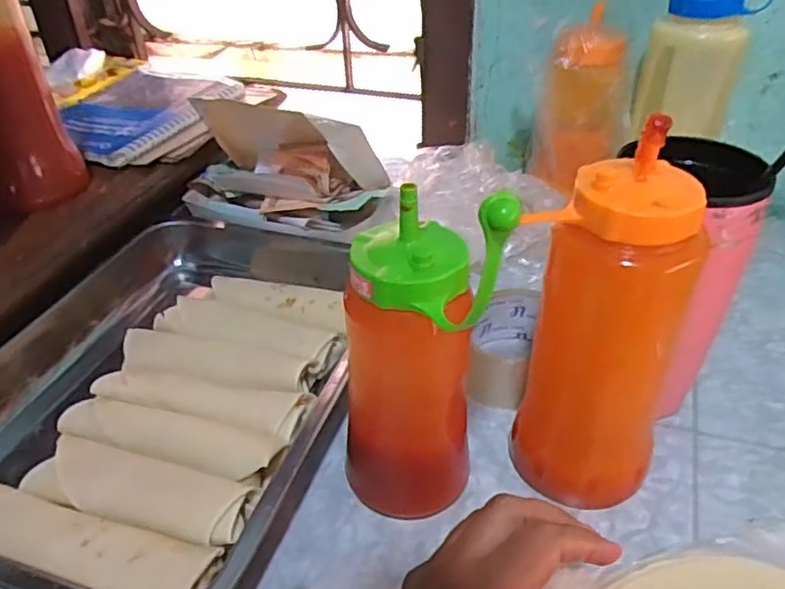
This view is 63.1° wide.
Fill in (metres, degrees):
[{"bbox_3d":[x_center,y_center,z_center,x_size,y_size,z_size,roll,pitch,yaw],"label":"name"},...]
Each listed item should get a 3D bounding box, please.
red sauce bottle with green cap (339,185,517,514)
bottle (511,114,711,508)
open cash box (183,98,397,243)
[{"bbox_3d":[0.012,0.043,0.360,0.078,0.191,0.066,16,40,24],"label":"red sauce bottle with green cap"},{"bbox_3d":[0.117,0.024,0.356,0.075,0.205,0.070,26,45,33],"label":"bottle"},{"bbox_3d":[-0.096,-0.125,0.608,0.211,0.100,0.095,12,39,19],"label":"open cash box"}]

